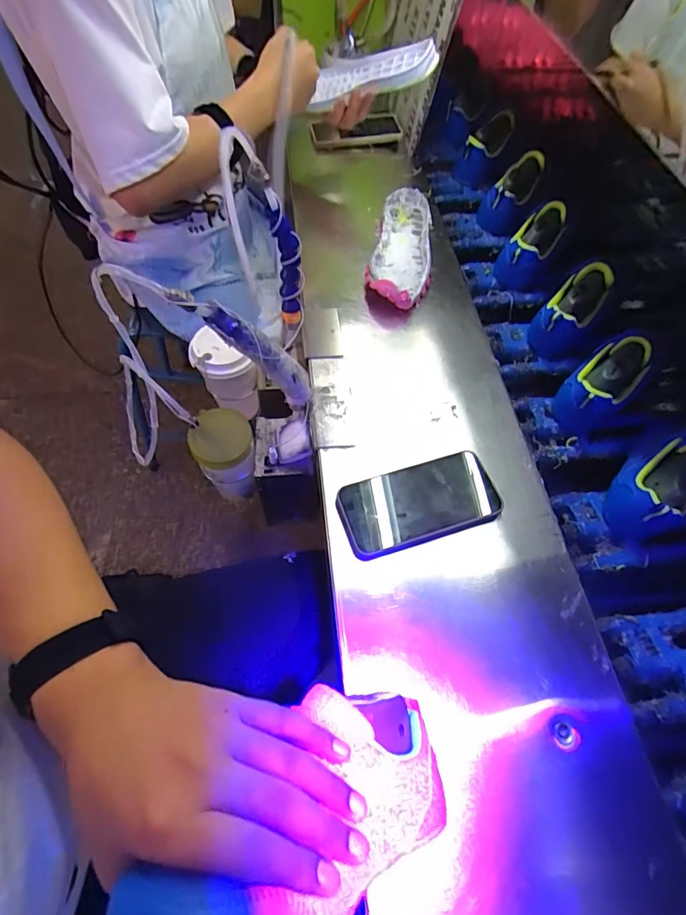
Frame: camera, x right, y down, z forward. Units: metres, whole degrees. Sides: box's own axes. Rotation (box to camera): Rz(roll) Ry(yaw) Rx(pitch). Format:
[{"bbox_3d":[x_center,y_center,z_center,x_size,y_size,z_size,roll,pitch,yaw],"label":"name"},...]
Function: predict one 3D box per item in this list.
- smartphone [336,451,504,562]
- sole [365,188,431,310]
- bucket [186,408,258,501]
[{"bbox_3d":[0.081,0.045,0.466,0.165,0.016,0.076,-16,59,-11],"label":"smartphone"},{"bbox_3d":[0.089,-0.304,0.668,0.084,0.047,0.241,10,58,5],"label":"sole"},{"bbox_3d":[-0.149,-0.002,0.582,0.071,0.107,0.073,1,57,-1],"label":"bucket"}]

